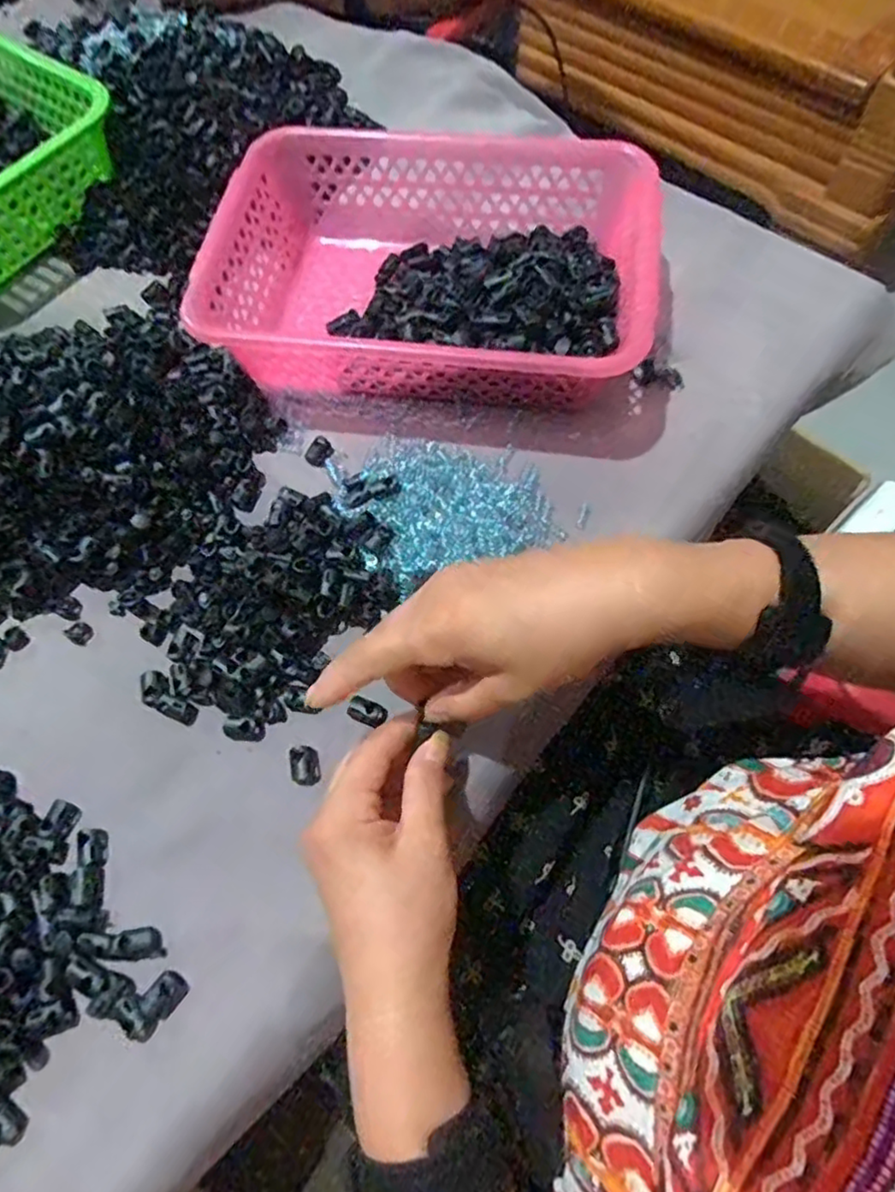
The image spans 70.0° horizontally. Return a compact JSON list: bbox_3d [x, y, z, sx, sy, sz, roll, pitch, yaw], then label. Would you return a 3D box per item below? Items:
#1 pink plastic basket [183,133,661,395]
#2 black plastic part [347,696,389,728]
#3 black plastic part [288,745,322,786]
[{"bbox_3d":[-0.013,-0.239,0.474,0.296,0.072,0.215,7,66,7],"label":"pink plastic basket"},{"bbox_3d":[-0.047,0.068,0.375,0.020,0.009,0.013,17,68,11],"label":"black plastic part"},{"bbox_3d":[-0.082,0.097,0.367,0.015,0.008,0.022,-14,65,-2],"label":"black plastic part"}]

